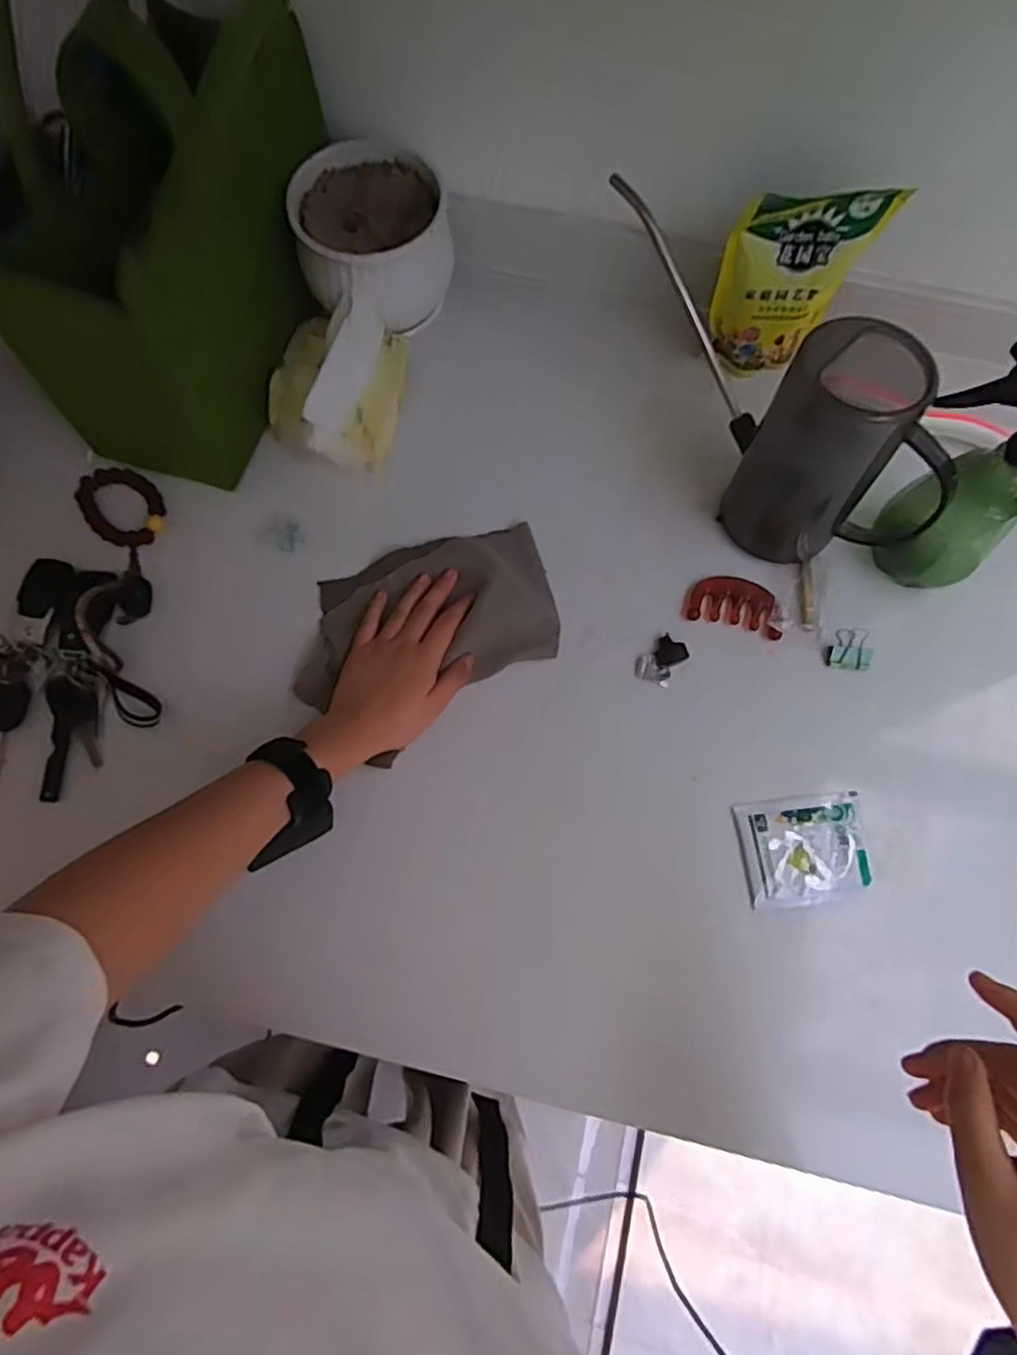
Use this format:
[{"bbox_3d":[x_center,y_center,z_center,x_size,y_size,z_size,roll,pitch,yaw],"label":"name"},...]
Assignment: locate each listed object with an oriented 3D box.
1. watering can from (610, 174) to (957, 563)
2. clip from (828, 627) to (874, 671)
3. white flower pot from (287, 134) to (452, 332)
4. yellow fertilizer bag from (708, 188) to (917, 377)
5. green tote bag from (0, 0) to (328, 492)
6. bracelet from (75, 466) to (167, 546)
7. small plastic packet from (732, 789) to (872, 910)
[{"bbox_3d":[0.193,-0.217,0.542,0.089,0.163,0.311,-36,76,-11],"label":"watering can"},{"bbox_3d":[0.278,-0.024,0.564,0.035,0.012,0.033,8,72,2],"label":"clip"},{"bbox_3d":[-0.119,-0.380,0.614,0.125,0.088,0.140,-21,74,-7],"label":"white flower pot"},{"bbox_3d":[0.232,-0.321,0.579,0.117,0.146,0.039,-2,72,-1],"label":"yellow fertilizer bag"},{"bbox_3d":[-0.254,-0.348,0.484,0.133,0.325,0.273,23,73,6],"label":"green tote bag"},{"bbox_3d":[-0.334,-0.149,0.604,0.083,0.008,0.061,39,76,11],"label":"bracelet"},{"bbox_3d":[0.222,0.130,0.523,0.094,0.005,0.077,-6,72,-3],"label":"small plastic packet"}]

